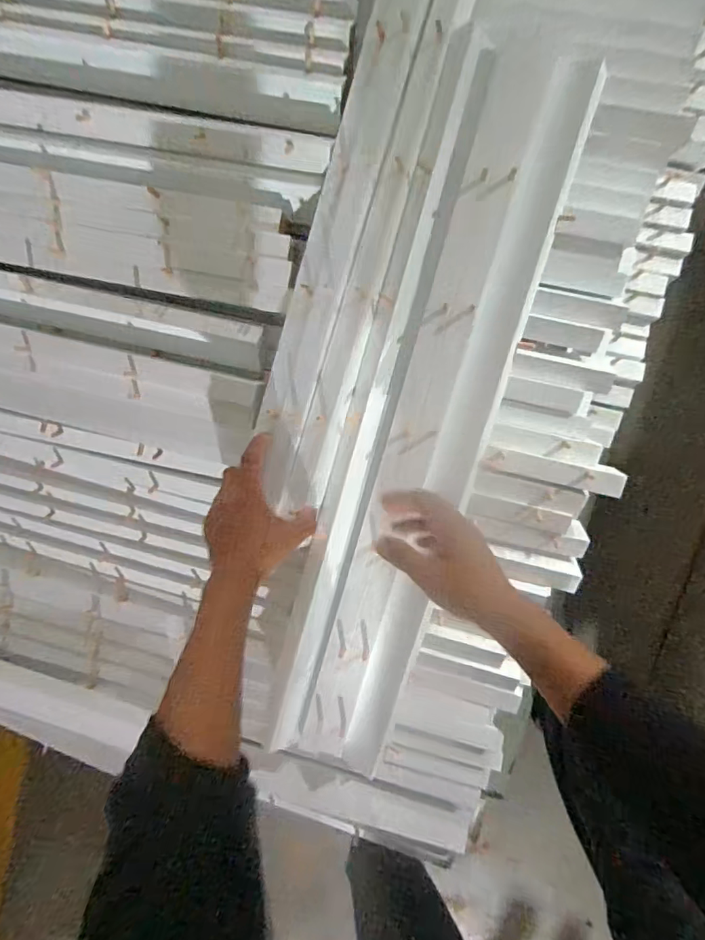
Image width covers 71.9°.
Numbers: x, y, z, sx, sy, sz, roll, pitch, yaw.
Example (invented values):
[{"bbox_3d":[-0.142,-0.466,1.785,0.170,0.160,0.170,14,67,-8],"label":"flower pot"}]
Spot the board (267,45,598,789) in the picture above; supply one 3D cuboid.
[{"bbox_3d":[0.067,-0.030,0.512,0.142,0.029,0.749,16,99,5],"label":"board"}]

